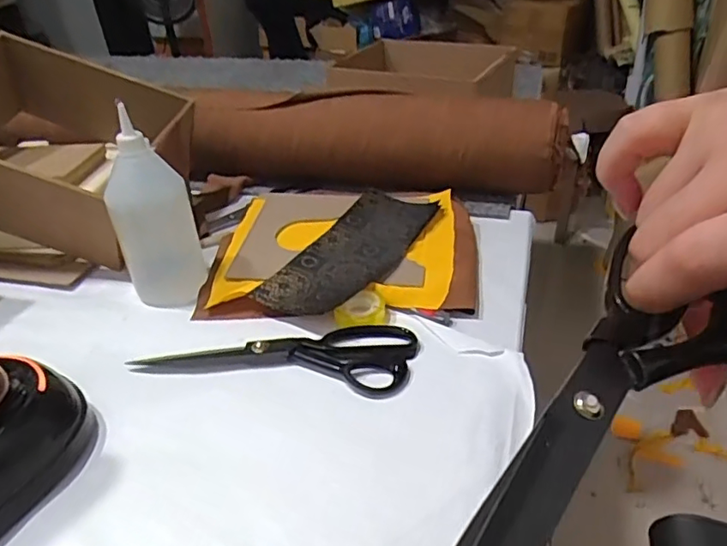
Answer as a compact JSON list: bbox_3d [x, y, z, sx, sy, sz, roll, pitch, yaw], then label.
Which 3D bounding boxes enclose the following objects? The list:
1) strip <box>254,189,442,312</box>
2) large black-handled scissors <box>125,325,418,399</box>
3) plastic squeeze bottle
[{"bbox_3d":[-0.009,-0.027,0.632,0.101,0.011,0.242,20,42,25],"label":"strip"},{"bbox_3d":[-0.080,0.073,0.511,0.248,0.011,0.080,0,34,5],"label":"large black-handled scissors"},{"bbox_3d":[-0.210,-0.057,0.573,0.060,0.167,0.066,8,35,17],"label":"plastic squeeze bottle"}]

